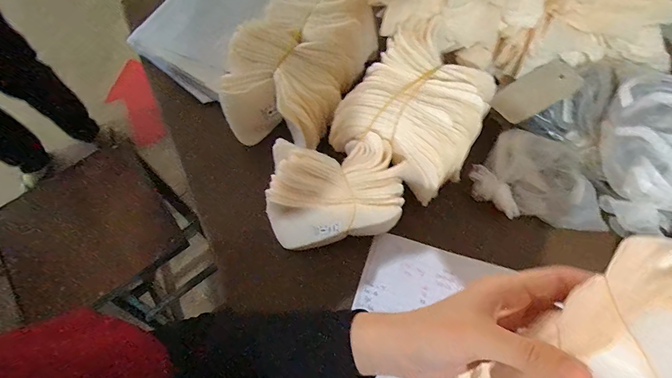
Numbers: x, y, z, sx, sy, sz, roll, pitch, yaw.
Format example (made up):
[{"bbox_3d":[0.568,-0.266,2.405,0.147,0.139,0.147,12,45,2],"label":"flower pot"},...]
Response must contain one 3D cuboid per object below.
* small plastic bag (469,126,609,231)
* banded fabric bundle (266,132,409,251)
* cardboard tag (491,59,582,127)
[{"bbox_3d":[0.241,-0.011,0.417,0.144,0.039,0.102,19,69,12],"label":"small plastic bag"},{"bbox_3d":[-0.001,0.002,0.387,0.143,0.092,0.094,-7,66,0],"label":"banded fabric bundle"},{"bbox_3d":[0.247,-0.120,0.441,0.102,0.007,0.050,-31,67,1],"label":"cardboard tag"}]

